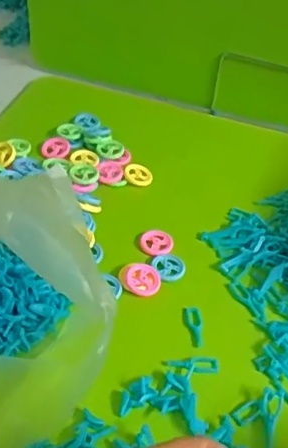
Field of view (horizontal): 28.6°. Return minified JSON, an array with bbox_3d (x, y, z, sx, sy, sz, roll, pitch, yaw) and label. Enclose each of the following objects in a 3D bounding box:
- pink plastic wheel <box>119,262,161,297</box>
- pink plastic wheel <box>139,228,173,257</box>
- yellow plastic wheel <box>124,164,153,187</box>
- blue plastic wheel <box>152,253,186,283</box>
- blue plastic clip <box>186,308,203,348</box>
[{"bbox_3d":[-0.003,0.046,0.466,0.033,0.007,0.029,3,64,-15],"label":"pink plastic wheel"},{"bbox_3d":[0.012,0.016,0.502,0.027,0.005,0.028,4,41,-4],"label":"pink plastic wheel"},{"bbox_3d":[-0.006,-0.049,0.571,0.027,0.004,0.027,10,60,-18],"label":"yellow plastic wheel"},{"bbox_3d":[0.022,0.035,0.483,0.027,0.004,0.032,-17,47,-26],"label":"blue plastic wheel"},{"bbox_3d":[0.040,0.080,0.443,0.011,0.004,0.034,-1,42,-10],"label":"blue plastic clip"}]

